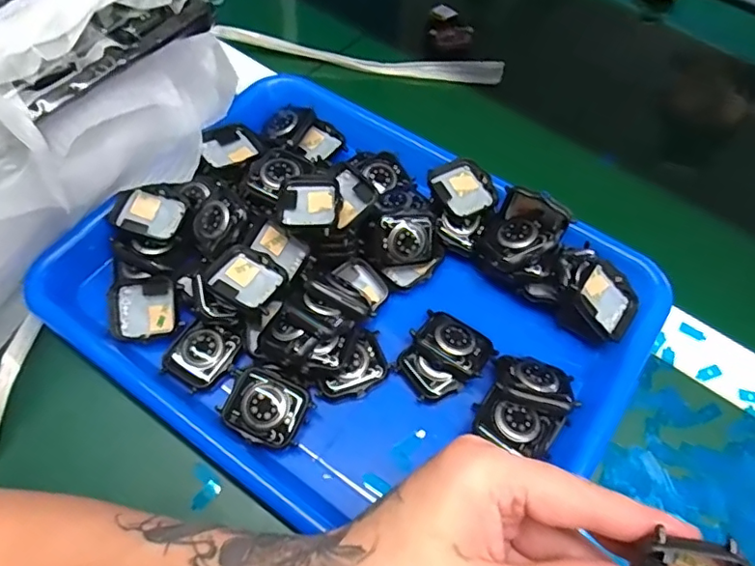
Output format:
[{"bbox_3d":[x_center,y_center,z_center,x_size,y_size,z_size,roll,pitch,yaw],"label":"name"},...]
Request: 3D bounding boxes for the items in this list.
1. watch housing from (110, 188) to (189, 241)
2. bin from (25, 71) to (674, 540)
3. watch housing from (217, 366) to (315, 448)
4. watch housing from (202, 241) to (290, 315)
[{"bbox_3d":[-0.147,-0.045,0.353,0.043,0.012,0.031,16,60,8],"label":"watch housing"},{"bbox_3d":[-0.014,0.003,0.337,0.327,0.048,0.251,32,63,16],"label":"bin"},{"bbox_3d":[-0.063,0.069,0.302,0.047,0.012,0.036,20,61,10],"label":"watch housing"},{"bbox_3d":[-0.077,-0.002,0.328,0.043,0.011,0.037,33,64,17],"label":"watch housing"}]

